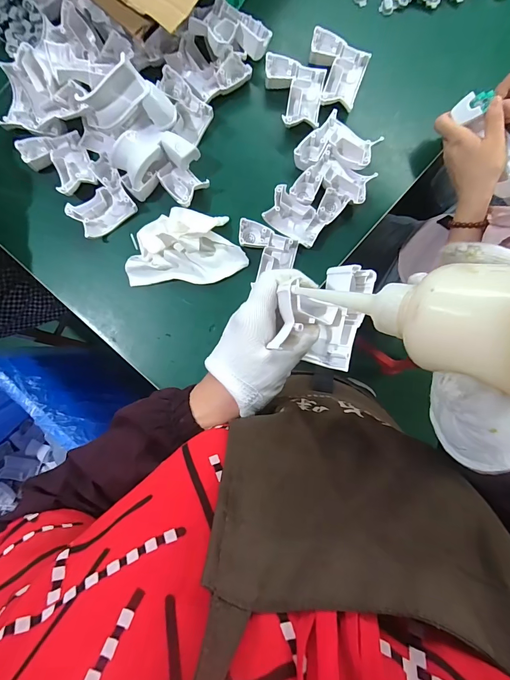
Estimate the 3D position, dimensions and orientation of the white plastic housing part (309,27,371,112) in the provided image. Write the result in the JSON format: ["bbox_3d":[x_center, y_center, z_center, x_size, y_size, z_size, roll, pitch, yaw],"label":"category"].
[{"bbox_3d":[0.123,-0.421,0.544,0.094,0.031,0.094,20,90,0],"label":"white plastic housing part"}]

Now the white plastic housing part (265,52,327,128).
[{"bbox_3d":[0.059,-0.385,0.539,0.093,0.026,0.101,8,90,0],"label":"white plastic housing part"}]

